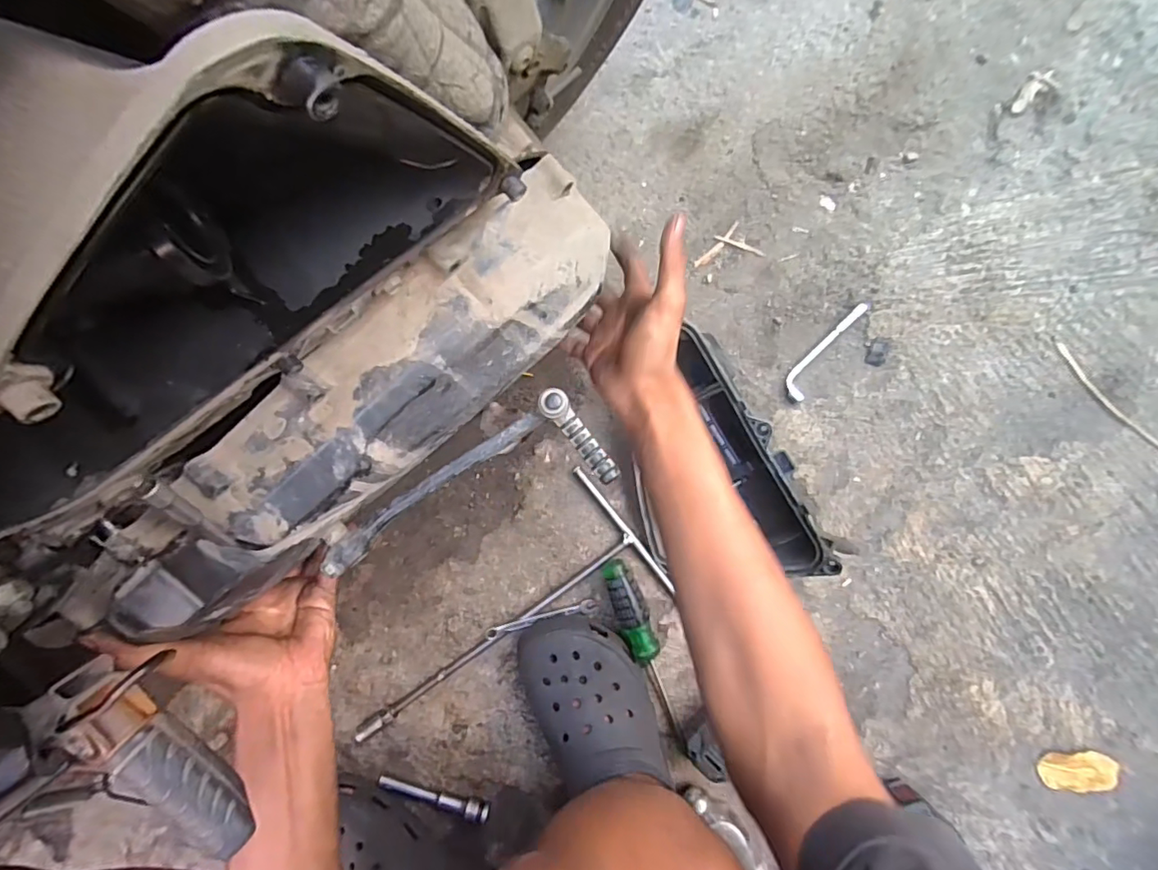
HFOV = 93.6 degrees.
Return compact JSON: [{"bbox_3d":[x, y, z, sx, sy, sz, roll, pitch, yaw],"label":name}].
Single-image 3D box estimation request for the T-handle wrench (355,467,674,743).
[{"bbox_3d":[-0.096,0.212,0.593,0.374,0.023,0.157,-38,87,3],"label":"T-handle wrench"}]

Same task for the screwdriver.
[{"bbox_3d":[0.072,0.239,0.574,0.033,0.033,0.220,-18,88,4],"label":"screwdriver"}]

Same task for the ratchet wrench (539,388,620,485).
[{"bbox_3d":[0.000,0.000,0.337,0.016,0.013,0.068,-38,100,3],"label":"ratchet wrench"}]

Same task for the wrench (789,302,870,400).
[{"bbox_3d":[0.258,-0.091,0.572,0.024,0.013,0.122,36,92,4],"label":"wrench"}]

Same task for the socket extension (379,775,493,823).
[{"bbox_3d":[-0.159,0.398,0.592,0.123,0.016,0.021,10,90,4],"label":"socket extension"}]

